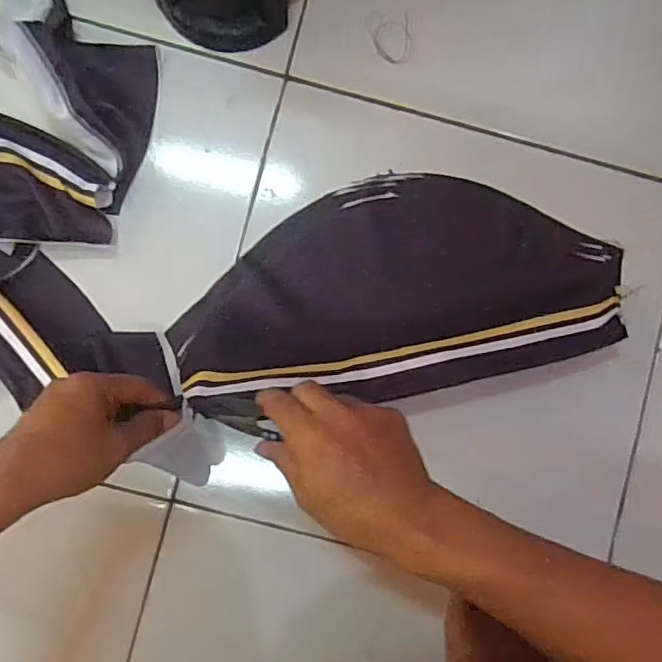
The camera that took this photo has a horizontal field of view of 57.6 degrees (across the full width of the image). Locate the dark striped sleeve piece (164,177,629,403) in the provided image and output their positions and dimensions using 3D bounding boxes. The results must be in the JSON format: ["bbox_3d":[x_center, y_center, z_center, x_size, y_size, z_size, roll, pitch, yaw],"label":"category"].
[{"bbox_3d":[0.060,-0.041,0.551,0.409,0.024,0.196,-13,80,-5],"label":"dark striped sleeve piece"}]

